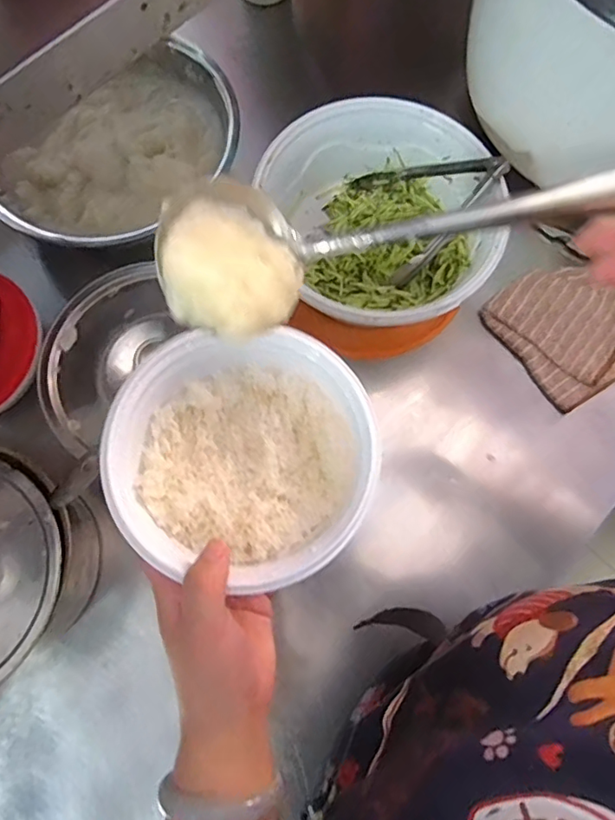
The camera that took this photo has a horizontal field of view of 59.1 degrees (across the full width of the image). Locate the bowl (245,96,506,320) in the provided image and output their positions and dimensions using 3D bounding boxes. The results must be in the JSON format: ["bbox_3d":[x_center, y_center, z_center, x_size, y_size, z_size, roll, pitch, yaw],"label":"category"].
[{"bbox_3d":[0.072,-0.190,0.563,0.234,0.094,0.249,-16,75,-6],"label":"bowl"}]

